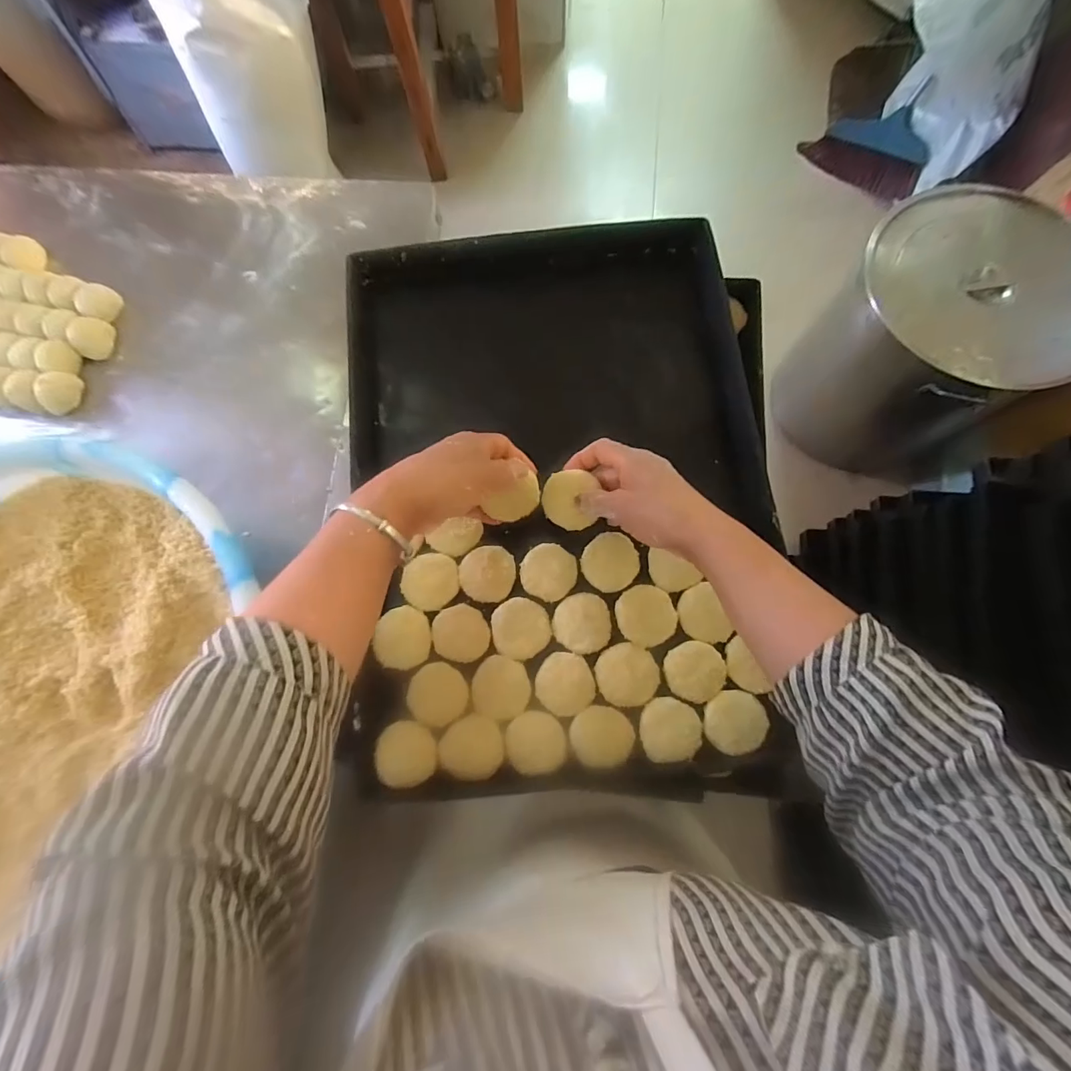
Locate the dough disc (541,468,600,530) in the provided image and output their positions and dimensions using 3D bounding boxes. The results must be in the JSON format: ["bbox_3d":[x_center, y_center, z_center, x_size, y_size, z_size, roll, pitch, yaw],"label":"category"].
[{"bbox_3d":[0.031,-0.033,0.453,0.052,0.005,0.056,7,109,23],"label":"dough disc"}]

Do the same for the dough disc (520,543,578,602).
[{"bbox_3d":[0.013,0.036,0.477,0.054,0.008,0.054,0,77,2],"label":"dough disc"}]

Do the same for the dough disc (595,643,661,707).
[{"bbox_3d":[0.088,0.131,0.449,0.058,0.010,0.055,0,77,2],"label":"dough disc"}]

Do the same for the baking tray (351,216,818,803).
[{"bbox_3d":[0.024,-0.046,0.499,0.409,0.069,0.581,-5,77,0],"label":"baking tray"}]

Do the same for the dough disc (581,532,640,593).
[{"bbox_3d":[0.077,0.026,0.483,0.055,0.009,0.059,0,77,2],"label":"dough disc"}]

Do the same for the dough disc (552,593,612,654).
[{"bbox_3d":[0.046,0.086,0.463,0.055,0.011,0.056,-3,77,1],"label":"dough disc"}]

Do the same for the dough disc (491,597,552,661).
[{"bbox_3d":[-0.015,0.090,0.464,0.055,0.008,0.057,0,77,2],"label":"dough disc"}]

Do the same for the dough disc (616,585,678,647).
[{"bbox_3d":[0.108,0.078,0.465,0.055,0.004,0.058,0,77,2],"label":"dough disc"}]

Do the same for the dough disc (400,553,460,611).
[{"bbox_3d":[-0.106,0.046,0.479,0.054,0.008,0.056,0,77,2],"label":"dough disc"}]

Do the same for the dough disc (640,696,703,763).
[{"bbox_3d":[0.124,0.178,0.434,0.054,0.010,0.054,0,77,2],"label":"dough disc"}]

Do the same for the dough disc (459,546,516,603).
[{"bbox_3d":[-0.049,0.037,0.475,0.054,0.013,0.055,0,77,2],"label":"dough disc"}]

